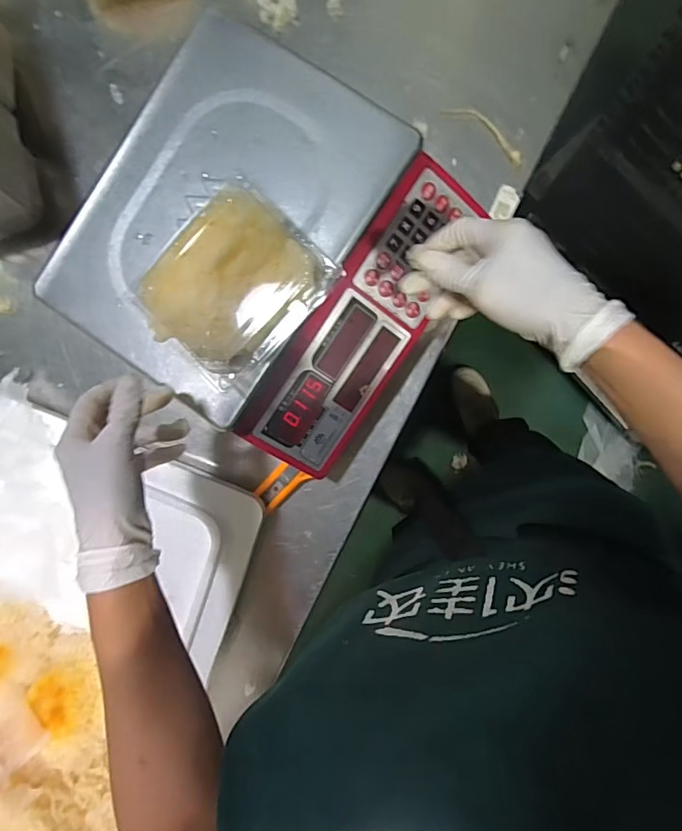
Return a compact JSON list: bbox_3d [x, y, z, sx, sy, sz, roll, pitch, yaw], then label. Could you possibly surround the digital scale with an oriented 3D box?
[{"bbox_3d":[-0.068,-0.144,0.446,0.295,0.087,0.294,33,92,7],"label":"digital scale"}]

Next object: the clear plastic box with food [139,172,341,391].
[{"bbox_3d":[-0.080,-0.101,0.382,0.093,0.060,0.134,43,96,4],"label":"clear plastic box with food"}]

